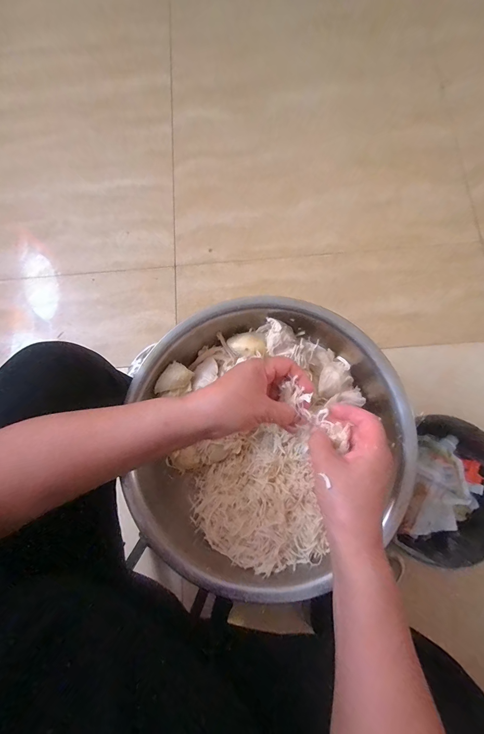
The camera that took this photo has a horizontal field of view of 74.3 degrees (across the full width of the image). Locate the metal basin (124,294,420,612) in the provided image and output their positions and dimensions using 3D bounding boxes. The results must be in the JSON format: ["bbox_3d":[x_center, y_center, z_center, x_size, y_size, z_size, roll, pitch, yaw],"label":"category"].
[{"bbox_3d":[0.036,0.095,0.461,0.353,0.123,0.364,-23,78,-3],"label":"metal basin"}]

